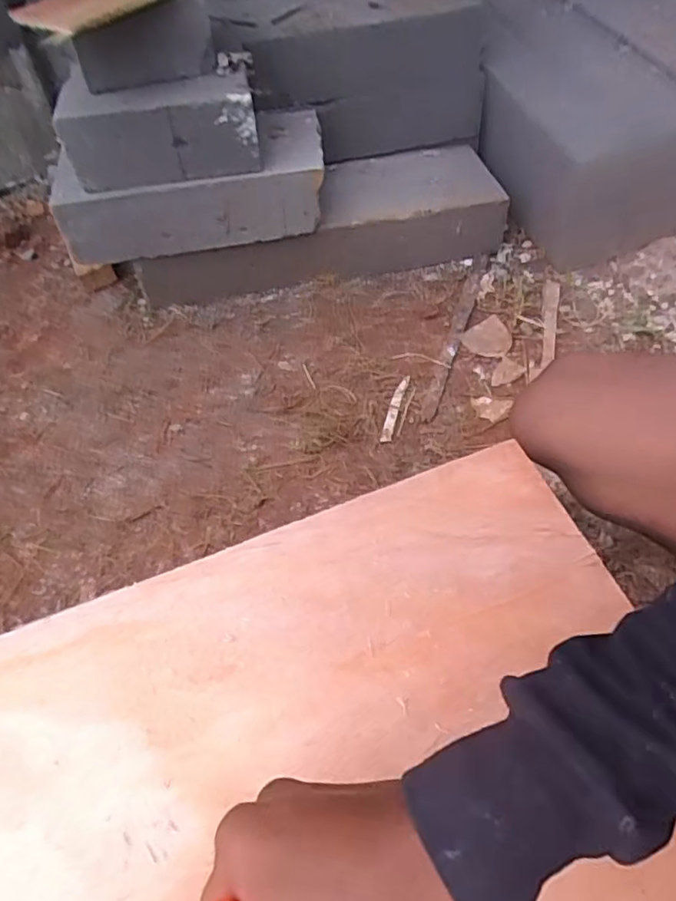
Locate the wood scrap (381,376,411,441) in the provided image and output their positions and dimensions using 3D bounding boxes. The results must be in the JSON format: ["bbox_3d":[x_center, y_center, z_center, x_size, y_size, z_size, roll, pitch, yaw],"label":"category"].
[{"bbox_3d":[0.078,-0.059,0.814,0.016,0.010,0.114,12,55,13],"label":"wood scrap"}]

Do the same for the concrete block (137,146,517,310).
[{"bbox_3d":[-0.027,-0.362,0.983,0.577,0.099,0.173,-12,53,-4],"label":"concrete block"}]

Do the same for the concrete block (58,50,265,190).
[{"bbox_3d":[-0.230,-0.437,0.802,0.243,0.107,0.139,-5,53,0],"label":"concrete block"}]

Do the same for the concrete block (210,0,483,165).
[{"bbox_3d":[0.020,-0.613,0.983,0.416,0.213,0.143,-12,53,-5],"label":"concrete block"}]

